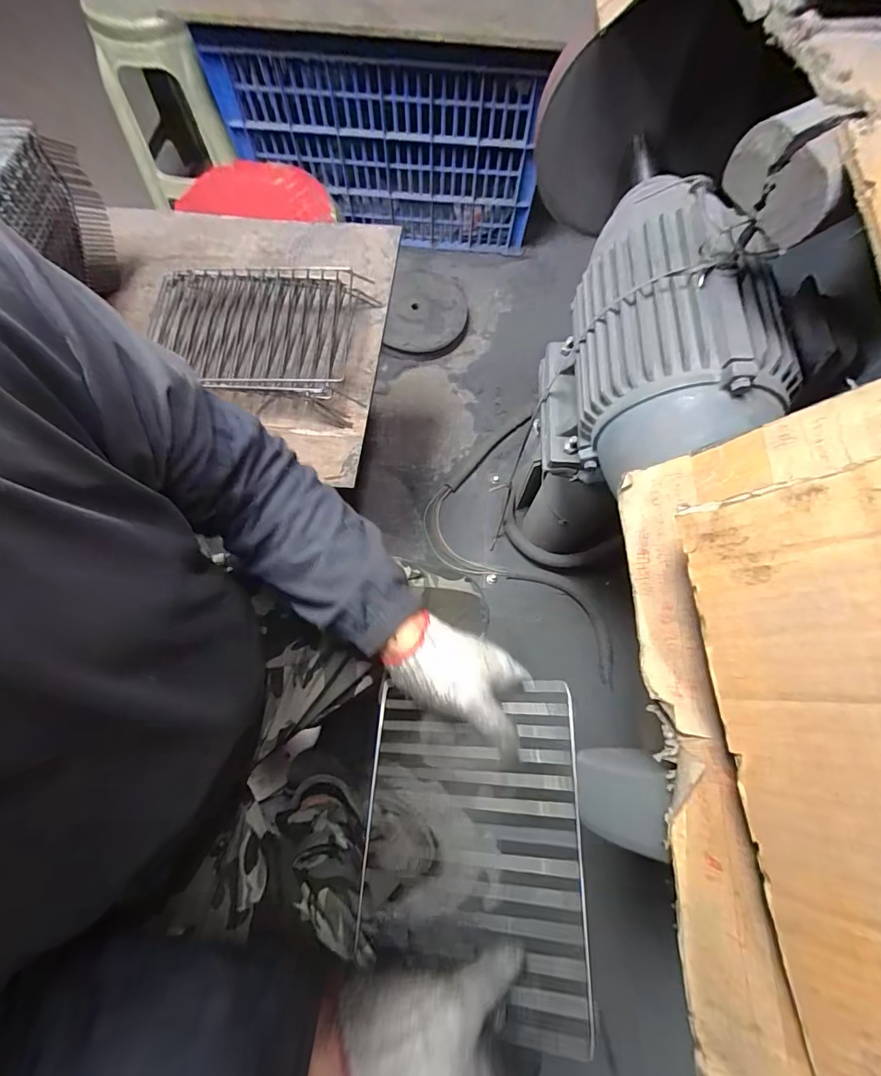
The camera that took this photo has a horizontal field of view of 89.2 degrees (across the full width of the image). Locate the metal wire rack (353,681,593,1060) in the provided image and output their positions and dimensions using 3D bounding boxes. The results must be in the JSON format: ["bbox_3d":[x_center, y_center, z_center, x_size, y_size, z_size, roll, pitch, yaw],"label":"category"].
[{"bbox_3d":[0.023,0.254,0.388,0.185,0.007,0.236,-3,61,13],"label":"metal wire rack"}]

